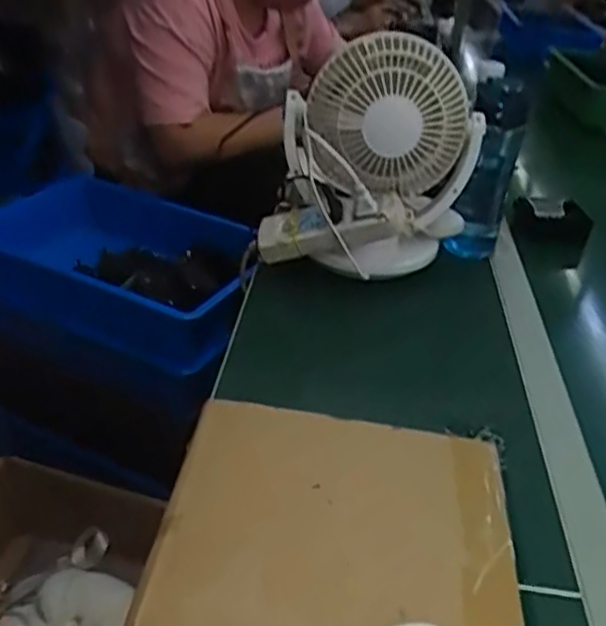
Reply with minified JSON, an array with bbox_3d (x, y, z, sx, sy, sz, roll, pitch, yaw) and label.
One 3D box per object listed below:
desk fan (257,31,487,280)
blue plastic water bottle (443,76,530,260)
[{"bbox_3d":[0.080,-0.169,0.731,0.209,0.223,0.192,13,34,10],"label":"desk fan"},{"bbox_3d":[0.246,-0.182,0.897,0.065,0.247,0.081,14,34,10],"label":"blue plastic water bottle"}]

